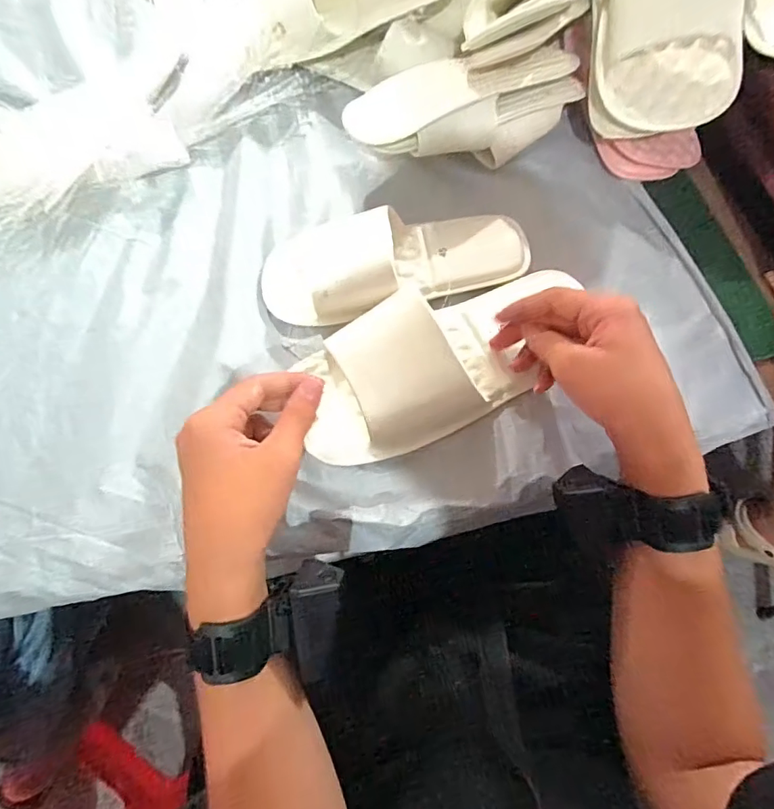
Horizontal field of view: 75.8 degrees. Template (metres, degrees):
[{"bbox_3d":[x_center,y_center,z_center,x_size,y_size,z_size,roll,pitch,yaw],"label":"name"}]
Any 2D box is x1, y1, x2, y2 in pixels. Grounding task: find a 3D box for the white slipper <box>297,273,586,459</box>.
[{"bbox_3d":[0.048,-0.039,0.387,0.238,0.060,0.108,-21,70,-6],"label":"white slipper"}]

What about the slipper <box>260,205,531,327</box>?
[{"bbox_3d":[0.008,-0.134,0.433,0.237,0.053,0.096,-12,69,-3],"label":"slipper"}]

